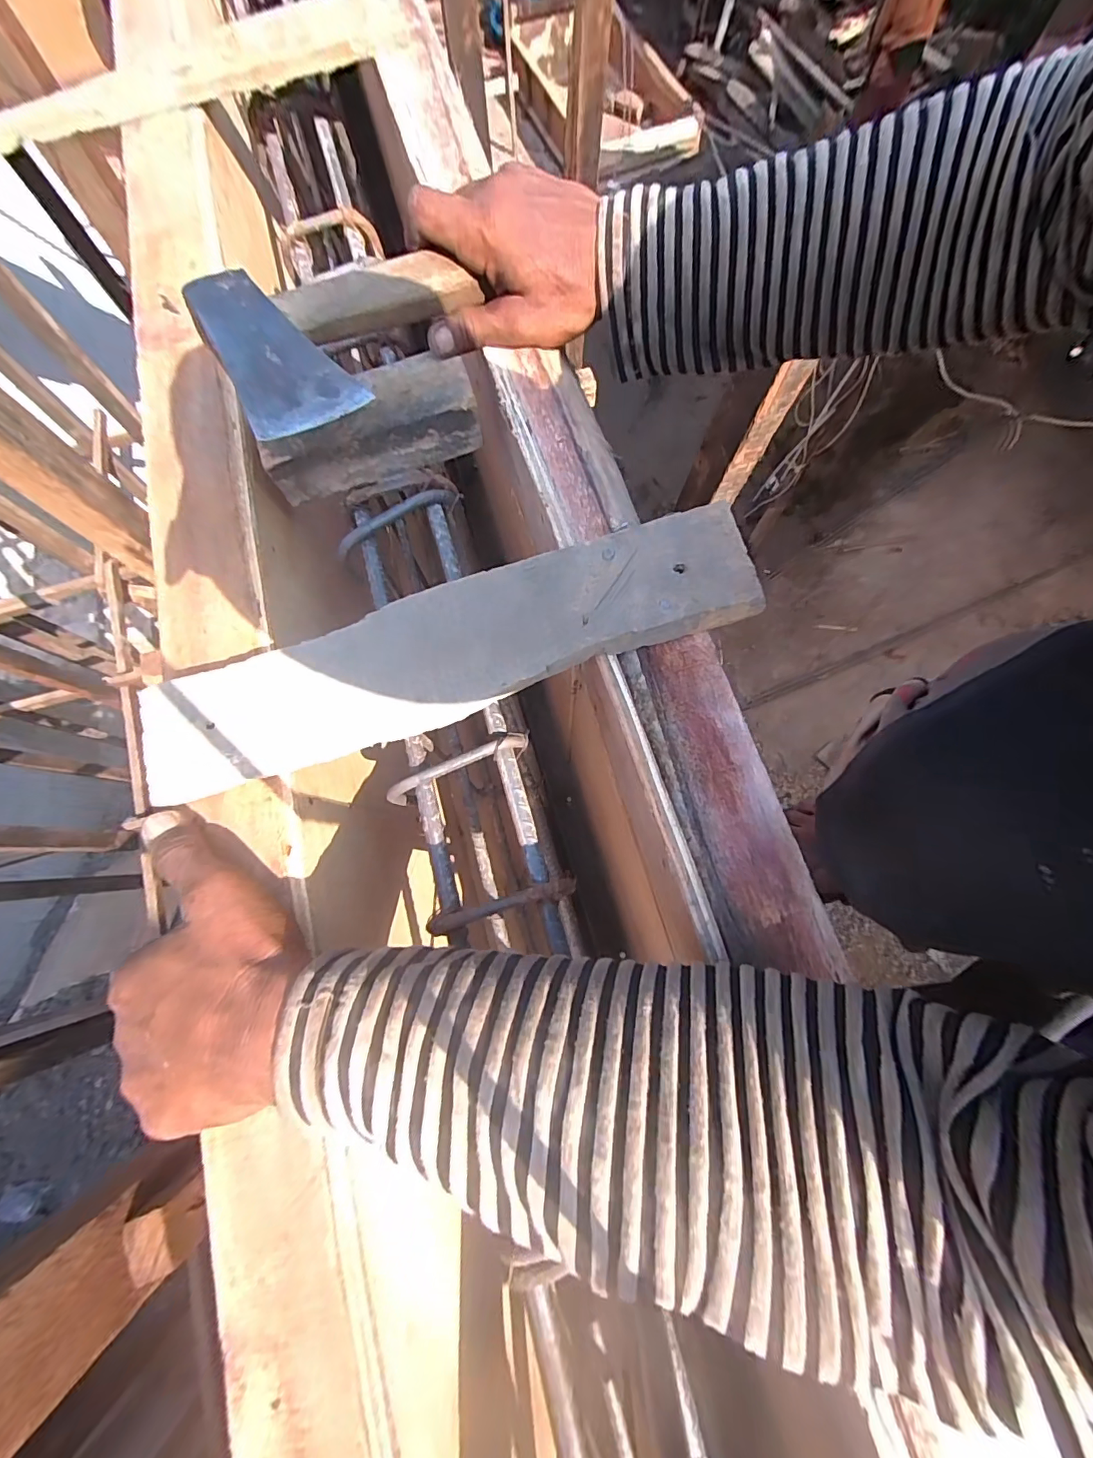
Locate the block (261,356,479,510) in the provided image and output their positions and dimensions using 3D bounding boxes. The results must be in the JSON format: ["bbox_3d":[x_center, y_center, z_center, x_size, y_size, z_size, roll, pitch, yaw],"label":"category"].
[{"bbox_3d":[-0.123,-0.213,0.341,0.149,0.040,0.058,-16,75,-3],"label":"block"}]

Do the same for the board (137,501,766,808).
[{"bbox_3d":[-0.051,-0.045,0.269,0.340,0.015,0.072,-19,76,-4],"label":"board"}]

